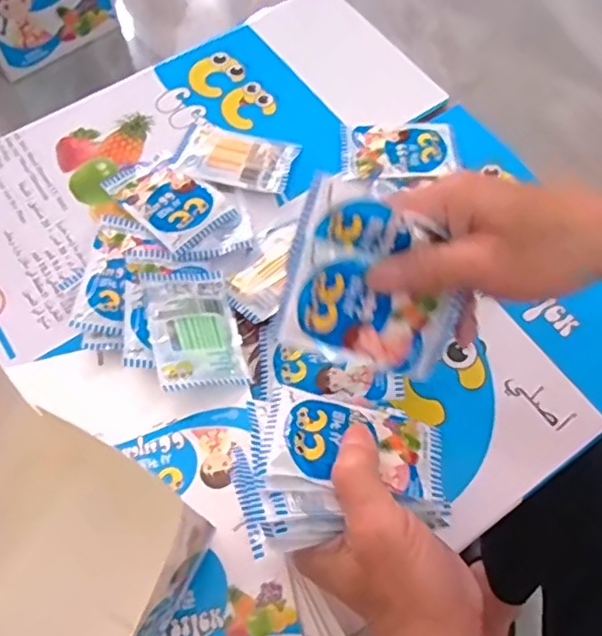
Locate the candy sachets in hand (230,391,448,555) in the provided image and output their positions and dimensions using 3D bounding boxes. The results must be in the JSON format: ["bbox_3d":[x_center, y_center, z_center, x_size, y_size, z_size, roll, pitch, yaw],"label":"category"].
[{"bbox_3d":[0.023,0.076,0.355,0.117,0.035,0.088,-10,64,-6],"label":"candy sachets in hand"}]

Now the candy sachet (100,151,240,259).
[{"bbox_3d":[-0.111,-0.101,0.535,0.066,0.015,0.106,-40,71,-19],"label":"candy sachet"}]

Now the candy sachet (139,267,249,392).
[{"bbox_3d":[-0.079,0.007,0.472,0.066,0.010,0.101,-4,57,-27],"label":"candy sachet"}]

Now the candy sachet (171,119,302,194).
[{"bbox_3d":[-0.057,-0.143,0.559,0.101,0.010,0.064,17,65,7],"label":"candy sachet"}]

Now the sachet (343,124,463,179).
[{"bbox_3d":[0.087,-0.148,0.563,0.098,0.012,0.065,3,64,0],"label":"sachet"}]

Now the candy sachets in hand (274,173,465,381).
[{"bbox_3d":[0.044,-0.019,0.361,0.104,0.097,0.013,19,21,-8],"label":"candy sachets in hand"}]

